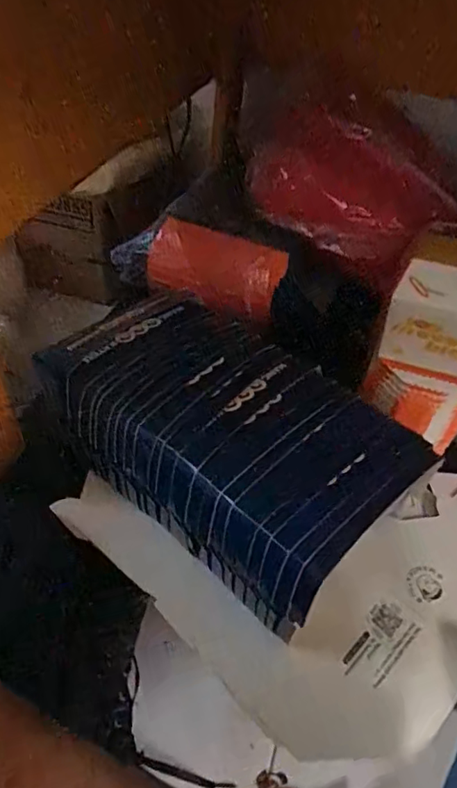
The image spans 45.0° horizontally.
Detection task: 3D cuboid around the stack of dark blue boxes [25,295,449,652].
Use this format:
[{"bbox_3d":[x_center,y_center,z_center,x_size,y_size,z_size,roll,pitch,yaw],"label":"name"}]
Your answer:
[{"bbox_3d":[-0.006,0.037,0.525,0.184,0.110,0.334,-30,55,-31],"label":"stack of dark blue boxes"}]

